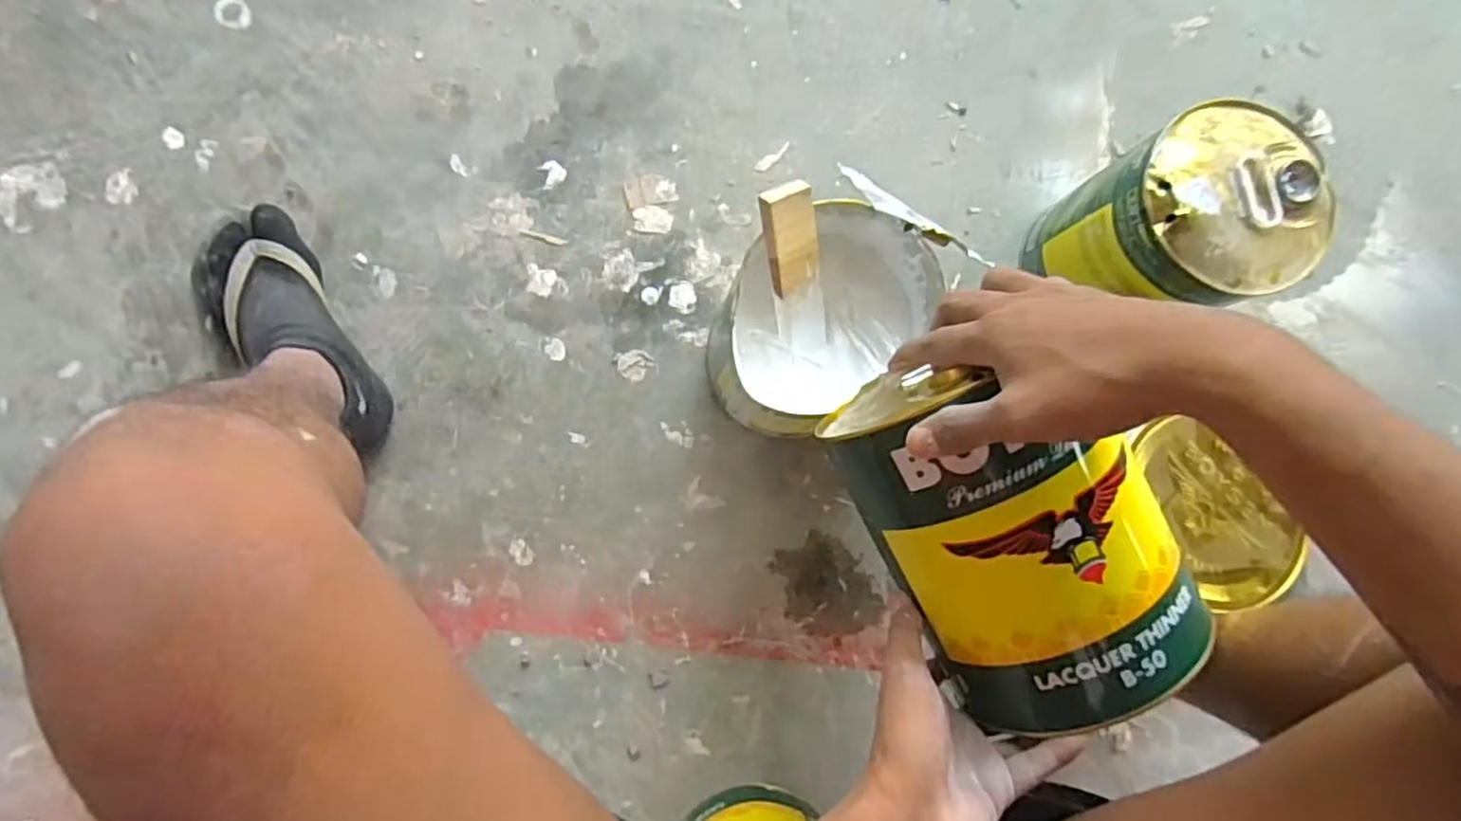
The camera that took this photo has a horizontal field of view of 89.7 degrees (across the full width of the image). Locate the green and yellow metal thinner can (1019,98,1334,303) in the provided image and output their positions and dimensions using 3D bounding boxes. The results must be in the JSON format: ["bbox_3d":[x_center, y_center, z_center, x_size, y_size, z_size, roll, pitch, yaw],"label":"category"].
[{"bbox_3d":[0.395,-0.161,0.693,0.155,0.216,0.155,1,83,-6],"label":"green and yellow metal thinner can"}]

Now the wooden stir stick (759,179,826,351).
[{"bbox_3d":[0.050,-0.105,0.563,0.041,0.141,0.013,-22,44,-8],"label":"wooden stir stick"}]

